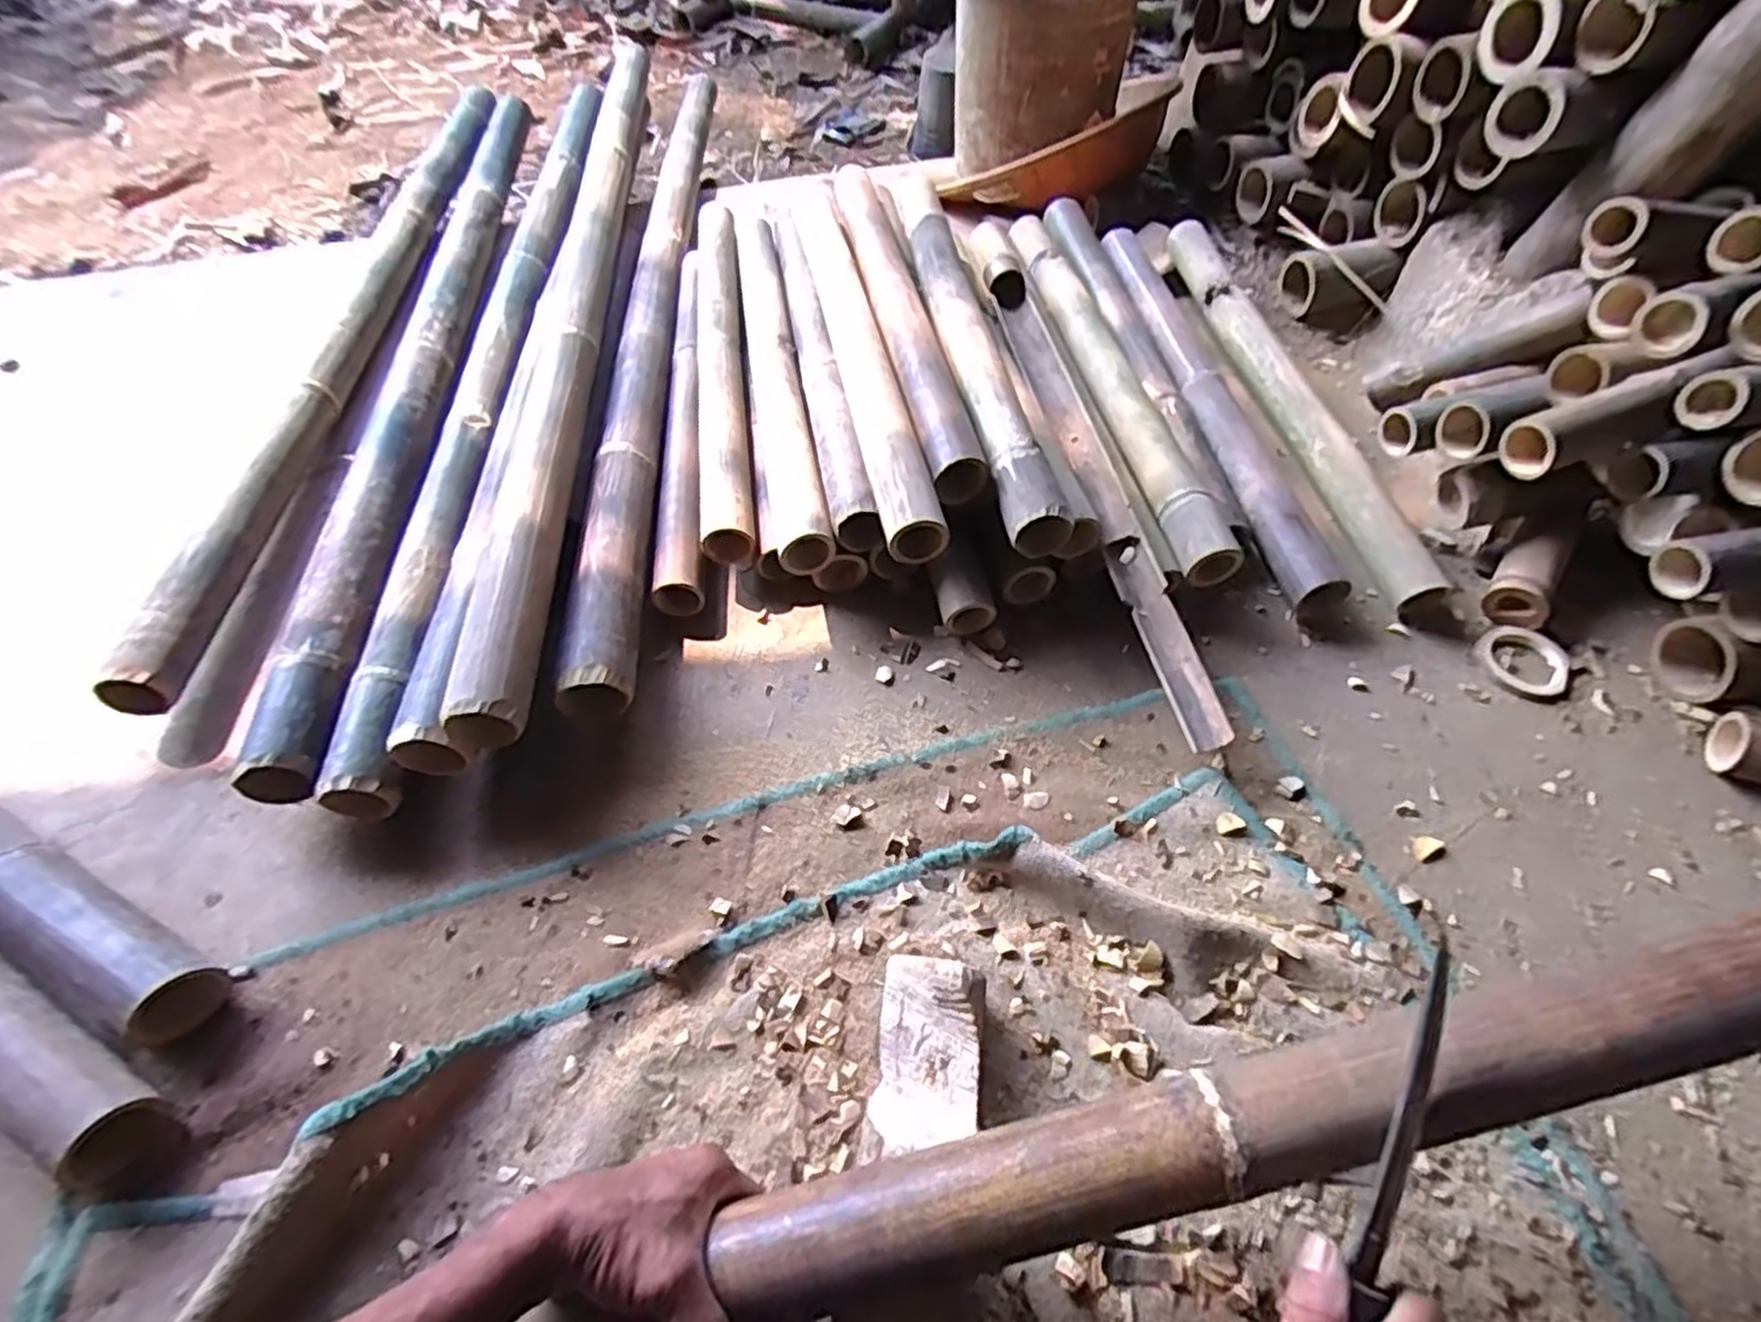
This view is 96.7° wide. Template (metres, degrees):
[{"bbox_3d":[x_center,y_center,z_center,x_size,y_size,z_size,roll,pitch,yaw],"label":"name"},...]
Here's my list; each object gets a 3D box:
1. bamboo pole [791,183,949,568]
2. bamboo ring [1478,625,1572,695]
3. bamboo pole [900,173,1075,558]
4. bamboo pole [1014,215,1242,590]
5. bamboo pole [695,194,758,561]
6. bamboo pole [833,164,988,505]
[{"bbox_3d":[-0.037,-0.382,0.906,0.058,0.048,0.714,-10,55,-5],"label":"bamboo pole"},{"bbox_3d":[0.613,-0.002,0.746,0.077,0.016,0.077,-2,53,2],"label":"bamboo ring"},{"bbox_3d":[0.093,-0.387,0.899,0.066,0.057,0.686,-9,55,-4],"label":"bamboo pole"},{"bbox_3d":[0.272,-0.352,0.942,0.068,0.054,0.656,-9,55,-4],"label":"bamboo pole"},{"bbox_3d":[-0.201,-0.386,0.985,0.058,0.065,0.661,-8,55,-3],"label":"bamboo pole"},{"bbox_3d":[0.016,-0.420,0.926,0.062,0.050,0.644,-10,55,-5],"label":"bamboo pole"}]

